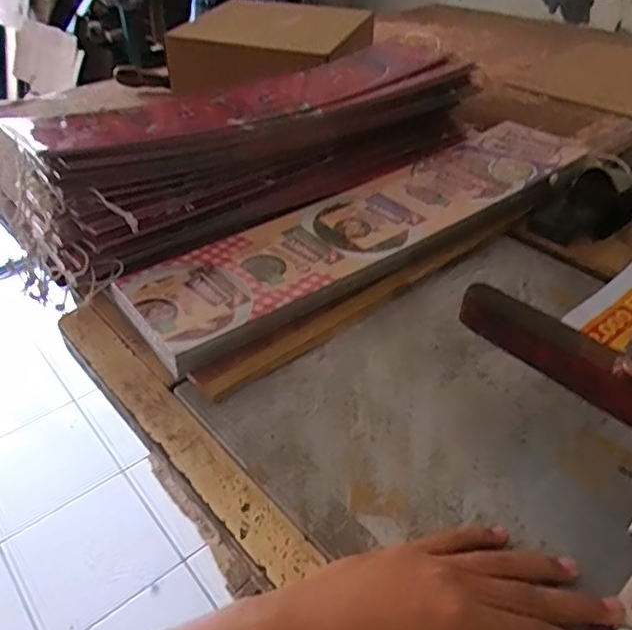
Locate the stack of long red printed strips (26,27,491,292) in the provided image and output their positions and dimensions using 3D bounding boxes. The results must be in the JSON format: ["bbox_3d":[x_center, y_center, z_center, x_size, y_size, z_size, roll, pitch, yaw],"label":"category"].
[{"bbox_3d":[-0.036,-0.209,0.670,0.157,0.096,0.558,32,50,32],"label":"stack of long red printed strips"}]

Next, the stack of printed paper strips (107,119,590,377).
[{"bbox_3d":[0.073,-0.097,0.618,0.553,0.039,0.141,-27,47,-28],"label":"stack of printed paper strips"}]

